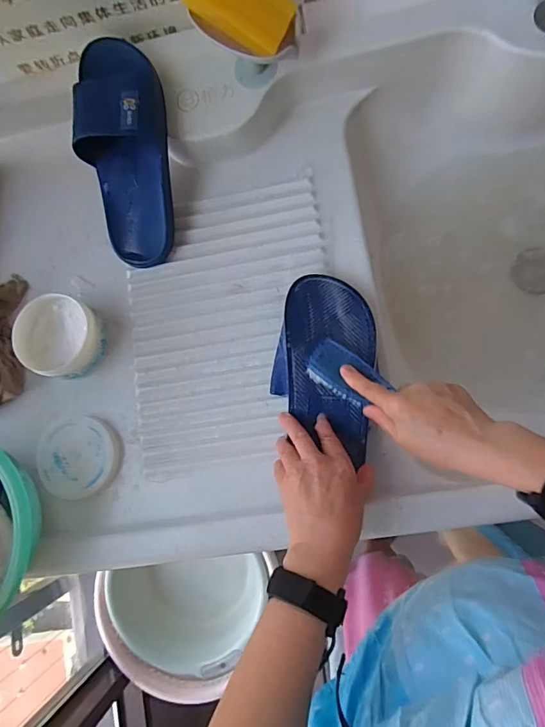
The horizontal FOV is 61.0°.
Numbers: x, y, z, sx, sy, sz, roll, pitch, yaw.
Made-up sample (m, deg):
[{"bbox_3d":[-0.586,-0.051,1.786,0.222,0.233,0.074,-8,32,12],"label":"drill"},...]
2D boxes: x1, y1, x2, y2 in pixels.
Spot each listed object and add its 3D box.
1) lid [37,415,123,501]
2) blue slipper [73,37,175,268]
[{"bbox_3d":[-0.229,0.108,0.545,0.094,0.022,0.095,-1,84,8],"label":"lid"},{"bbox_3d":[-0.175,-0.257,0.559,0.098,0.088,0.266,-5,84,8],"label":"blue slipper"}]

